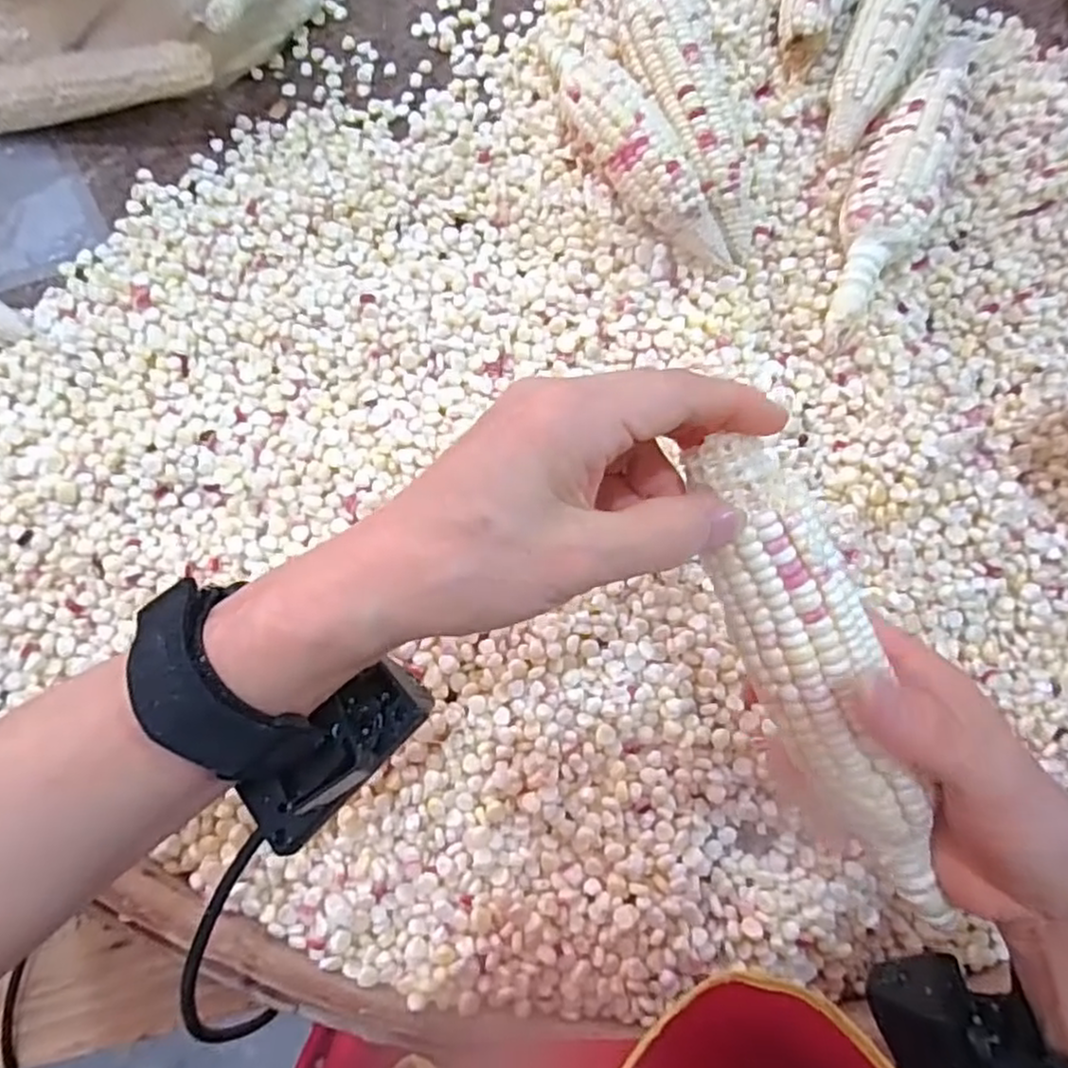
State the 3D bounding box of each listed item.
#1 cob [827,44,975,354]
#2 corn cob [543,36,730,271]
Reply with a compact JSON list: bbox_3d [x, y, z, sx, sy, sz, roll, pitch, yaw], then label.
[{"bbox_3d":[0.220,-0.215,0.421,0.051,0.040,0.228,25,79,6],"label":"cob"},{"bbox_3d":[0.056,-0.231,0.420,0.045,0.047,0.179,-31,79,-6],"label":"corn cob"}]

